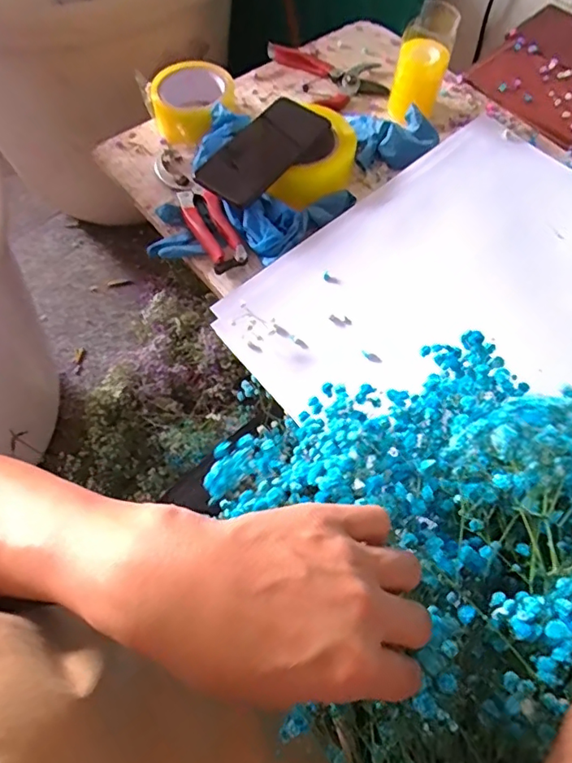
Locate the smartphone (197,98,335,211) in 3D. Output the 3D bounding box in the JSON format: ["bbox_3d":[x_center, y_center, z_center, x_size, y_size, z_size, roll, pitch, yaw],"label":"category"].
[{"bbox_3d":[-0.024,-0.255,0.581,0.074,0.011,0.163,34,67,14],"label":"smartphone"}]

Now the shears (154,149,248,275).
[{"bbox_3d":[-0.101,-0.204,0.602,0.042,0.015,0.200,-24,66,-13],"label":"shears"}]

